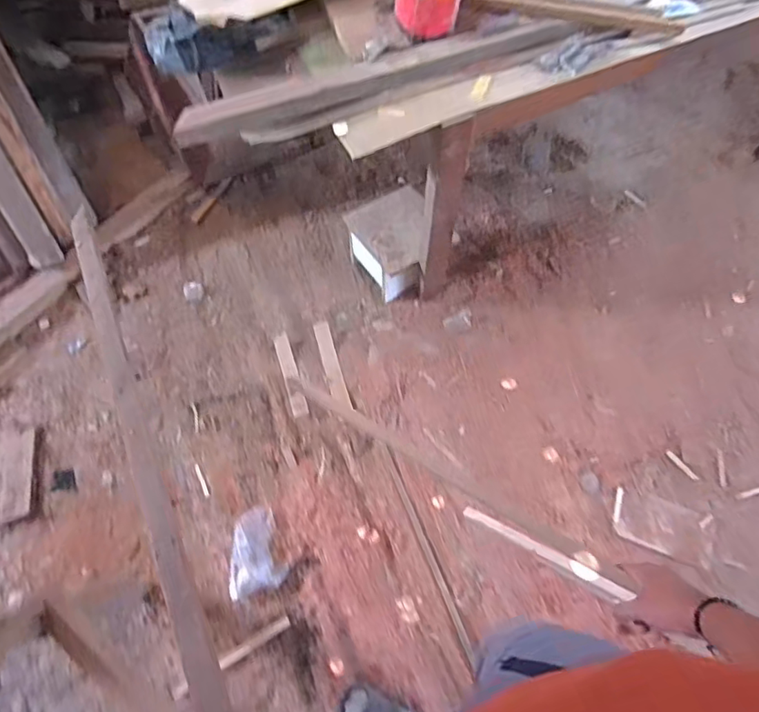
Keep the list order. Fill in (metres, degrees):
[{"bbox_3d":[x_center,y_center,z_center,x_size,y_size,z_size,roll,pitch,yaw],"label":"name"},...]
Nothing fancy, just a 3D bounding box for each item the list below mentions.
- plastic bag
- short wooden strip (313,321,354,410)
[{"bbox_3d":[-0.345,0.530,1.478,0.150,0.048,0.207,-18,64,-9],"label":"plastic bag"},{"bbox_3d":[-0.156,0.028,1.779,0.053,0.024,0.312,-15,64,-8],"label":"short wooden strip"}]

